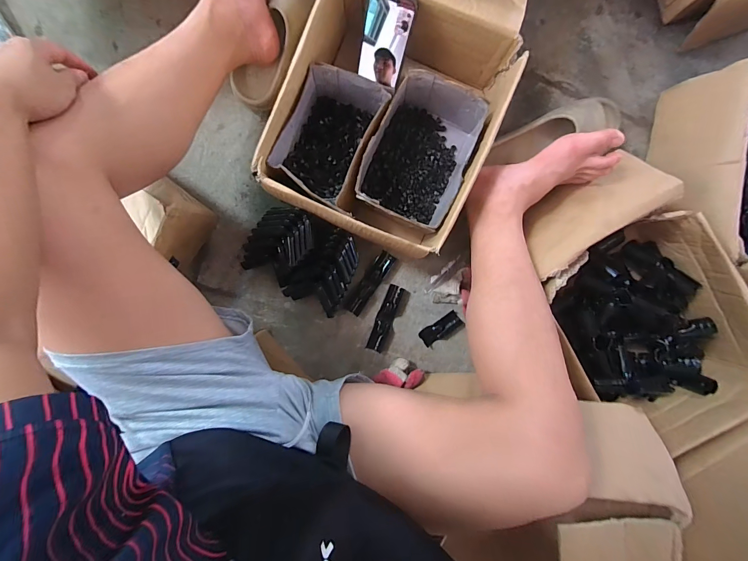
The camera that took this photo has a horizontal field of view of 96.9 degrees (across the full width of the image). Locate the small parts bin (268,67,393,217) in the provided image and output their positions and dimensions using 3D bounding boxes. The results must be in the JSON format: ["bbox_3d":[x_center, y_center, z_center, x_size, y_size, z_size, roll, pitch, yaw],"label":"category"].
[{"bbox_3d":[-0.068,-0.224,0.536,0.129,0.101,0.196,26,93,-4],"label":"small parts bin"}]

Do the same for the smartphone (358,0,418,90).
[{"bbox_3d":[0.017,-0.365,0.506,0.071,0.127,0.007,20,64,-2],"label":"smartphone"}]

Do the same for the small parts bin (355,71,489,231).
[{"bbox_3d":[0.071,-0.204,0.551,0.150,0.106,0.204,22,94,-3],"label":"small parts bin"}]

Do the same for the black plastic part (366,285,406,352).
[{"bbox_3d":[0.023,0.072,0.622,0.033,0.012,0.129,21,94,-3],"label":"black plastic part"}]

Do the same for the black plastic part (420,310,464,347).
[{"bbox_3d":[0.128,0.093,0.626,0.081,0.014,0.040,-34,95,1],"label":"black plastic part"}]

